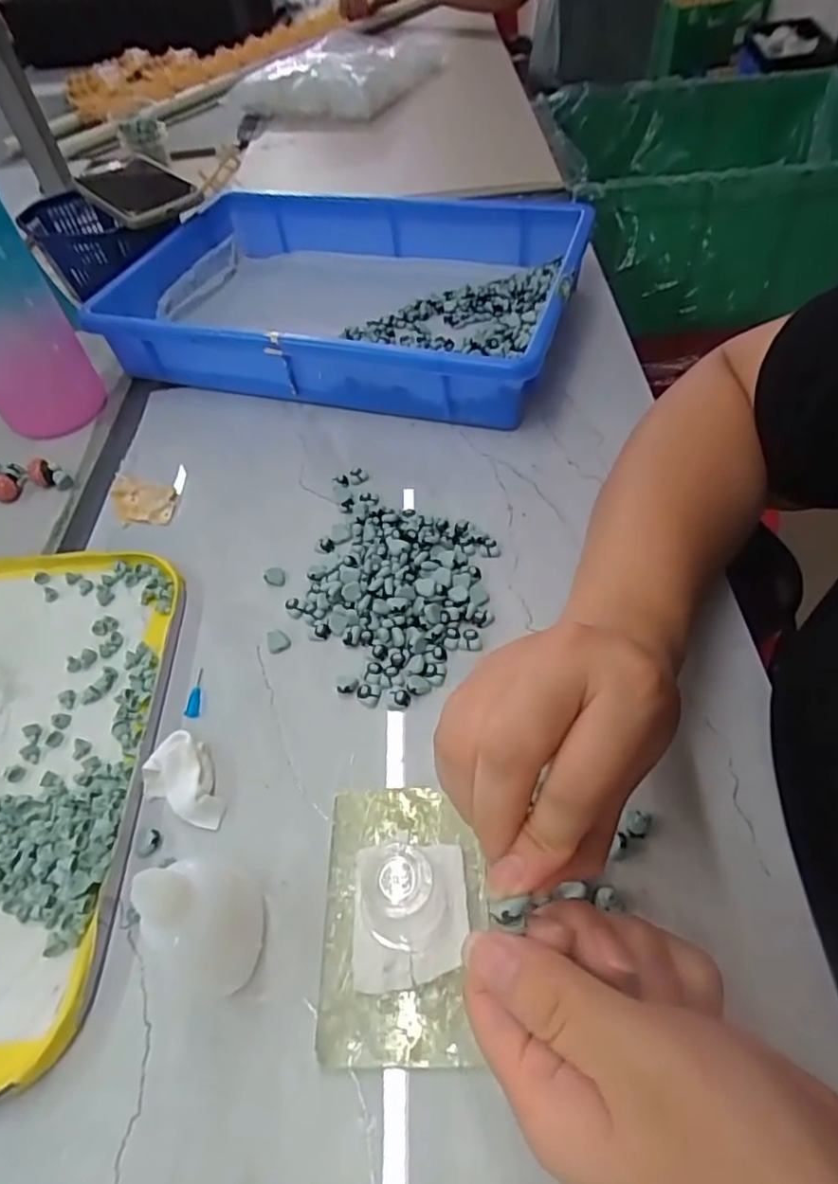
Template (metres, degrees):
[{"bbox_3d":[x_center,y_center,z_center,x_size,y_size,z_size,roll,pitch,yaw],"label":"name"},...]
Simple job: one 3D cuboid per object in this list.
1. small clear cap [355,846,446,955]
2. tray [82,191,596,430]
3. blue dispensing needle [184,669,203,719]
[{"bbox_3d":[-0.009,0.120,0.254,0.036,0.039,0.037,-3,52,4],"label":"small clear cap"},{"bbox_3d":[-0.059,-0.244,0.527,0.353,0.066,0.232,12,55,15],"label":"tray"},{"bbox_3d":[-0.122,0.055,0.346,0.007,0.005,0.030,-5,52,2],"label":"blue dispensing needle"}]

